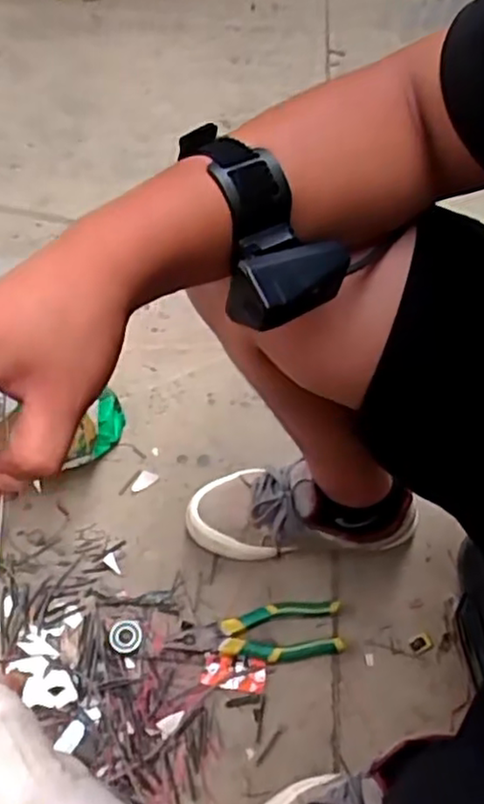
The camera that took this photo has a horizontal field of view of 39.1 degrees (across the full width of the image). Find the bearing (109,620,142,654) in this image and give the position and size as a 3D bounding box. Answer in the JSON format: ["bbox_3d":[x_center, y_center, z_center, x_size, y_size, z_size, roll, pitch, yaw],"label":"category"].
[{"bbox_3d":[-0.132,0.268,0.778,0.036,0.006,0.034,1,61,0],"label":"bearing"}]

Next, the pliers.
[{"bbox_3d":[0.015,0.264,0.770,0.193,0.021,0.061,-6,61,-4],"label":"pliers"}]

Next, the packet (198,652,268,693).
[{"bbox_3d":[-0.008,0.300,0.758,0.070,0.006,0.036,7,61,4],"label":"packet"}]

